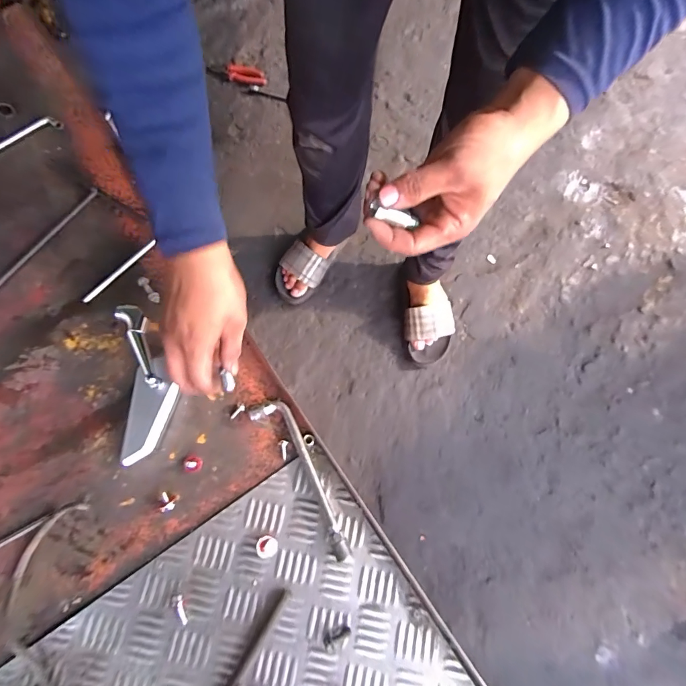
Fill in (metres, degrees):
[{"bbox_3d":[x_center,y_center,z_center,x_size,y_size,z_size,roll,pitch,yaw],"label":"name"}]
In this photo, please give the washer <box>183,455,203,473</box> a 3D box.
[{"bbox_3d":[-0.163,0.132,0.414,0.018,0.009,0.017,0,72,1],"label":"washer"}]

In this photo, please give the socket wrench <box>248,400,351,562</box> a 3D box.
[{"bbox_3d":[-0.039,0.137,0.404,0.038,0.018,0.178,-33,75,-9],"label":"socket wrench"}]

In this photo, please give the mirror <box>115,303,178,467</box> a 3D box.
[{"bbox_3d":[-0.220,0.041,0.434,0.063,0.034,0.180,-9,73,-2],"label":"mirror"}]

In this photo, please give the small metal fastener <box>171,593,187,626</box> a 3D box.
[{"bbox_3d":[-0.160,0.262,0.375,0.007,0.007,0.030,-20,90,-6],"label":"small metal fastener"}]

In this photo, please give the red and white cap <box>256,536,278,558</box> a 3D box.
[{"bbox_3d":[-0.077,0.208,0.388,0.020,0.014,0.021,0,72,1],"label":"red and white cap"}]

